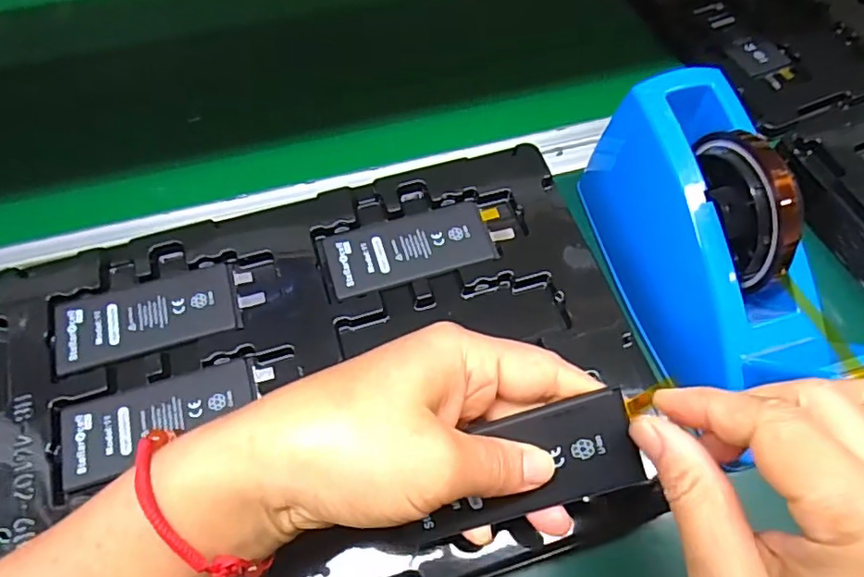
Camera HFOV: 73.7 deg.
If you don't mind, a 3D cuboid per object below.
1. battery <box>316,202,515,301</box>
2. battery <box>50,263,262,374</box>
[{"bbox_3d":[-0.008,-0.026,0.343,0.108,0.004,0.044,-16,63,-9],"label":"battery"},{"bbox_3d":[-0.152,0.015,0.322,0.106,0.004,0.043,-15,62,-8],"label":"battery"}]

